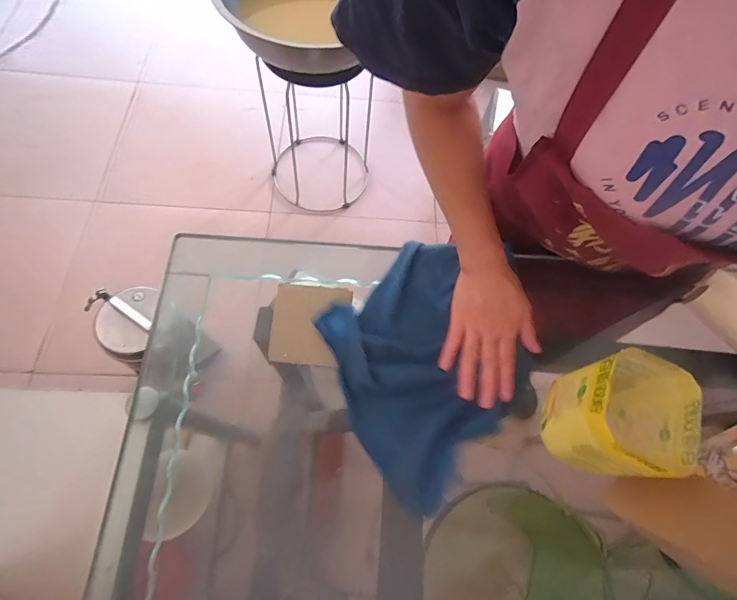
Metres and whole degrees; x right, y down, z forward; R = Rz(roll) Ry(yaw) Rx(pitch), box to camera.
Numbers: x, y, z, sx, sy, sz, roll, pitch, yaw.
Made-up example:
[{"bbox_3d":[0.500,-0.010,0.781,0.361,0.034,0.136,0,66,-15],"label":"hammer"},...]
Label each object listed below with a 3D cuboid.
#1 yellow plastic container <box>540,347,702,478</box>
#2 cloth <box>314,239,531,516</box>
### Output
[{"bbox_3d":[0.242,0.113,0.386,0.093,0.105,0.100,15,65,2],"label":"yellow plastic container"},{"bbox_3d":[0.064,0.058,0.452,0.248,0.028,0.219,-40,75,-17],"label":"cloth"}]

